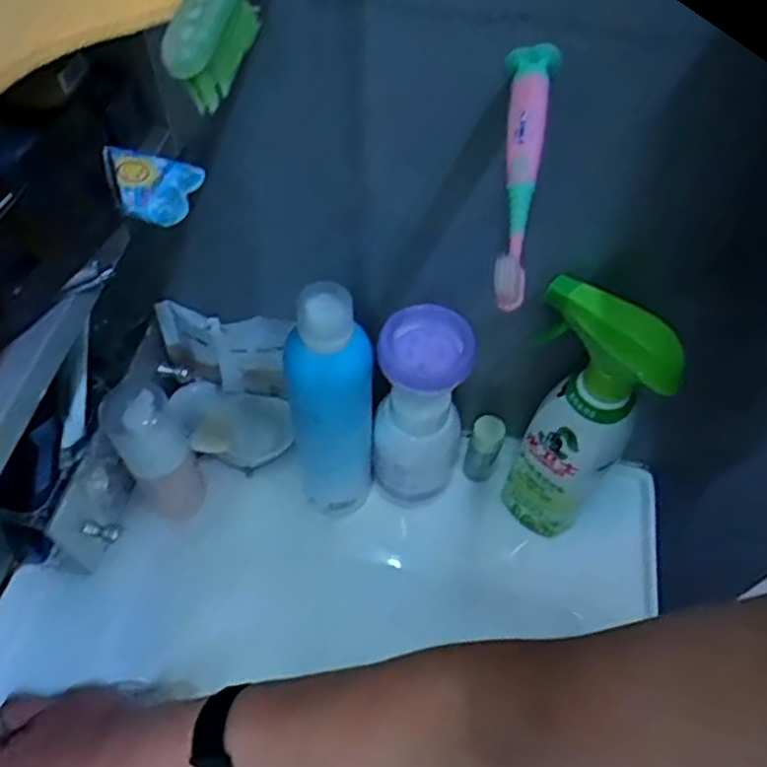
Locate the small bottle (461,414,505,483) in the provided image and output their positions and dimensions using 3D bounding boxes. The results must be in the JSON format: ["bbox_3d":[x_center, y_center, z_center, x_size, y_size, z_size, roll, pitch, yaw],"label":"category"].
[{"bbox_3d":[0.083,0.054,0.585,0.026,0.068,0.025,1,57,-2],"label":"small bottle"}]

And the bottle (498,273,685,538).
[{"bbox_3d":[0.131,0.034,0.506,0.089,0.230,0.067,24,59,13],"label":"bottle"}]

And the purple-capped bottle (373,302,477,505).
[{"bbox_3d":[0.028,0.027,0.532,0.068,0.182,0.071,1,57,-2],"label":"purple-capped bottle"}]

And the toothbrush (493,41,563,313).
[{"bbox_3d":[0.058,-0.097,0.305,0.022,0.026,0.141,11,57,5],"label":"toothbrush"}]

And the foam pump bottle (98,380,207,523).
[{"bbox_3d":[-0.169,0.055,0.527,0.048,0.133,0.050,-25,61,-18],"label":"foam pump bottle"}]

